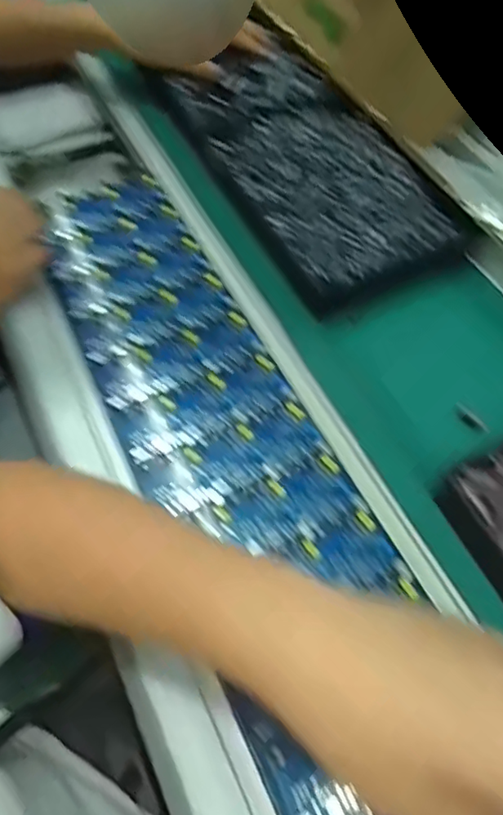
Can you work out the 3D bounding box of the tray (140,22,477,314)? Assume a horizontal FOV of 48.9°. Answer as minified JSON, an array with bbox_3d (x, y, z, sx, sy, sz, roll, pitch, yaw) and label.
[{"bbox_3d":[0.051,-0.228,0.510,0.162,0.019,0.317,-28,69,-11],"label":"tray"}]

